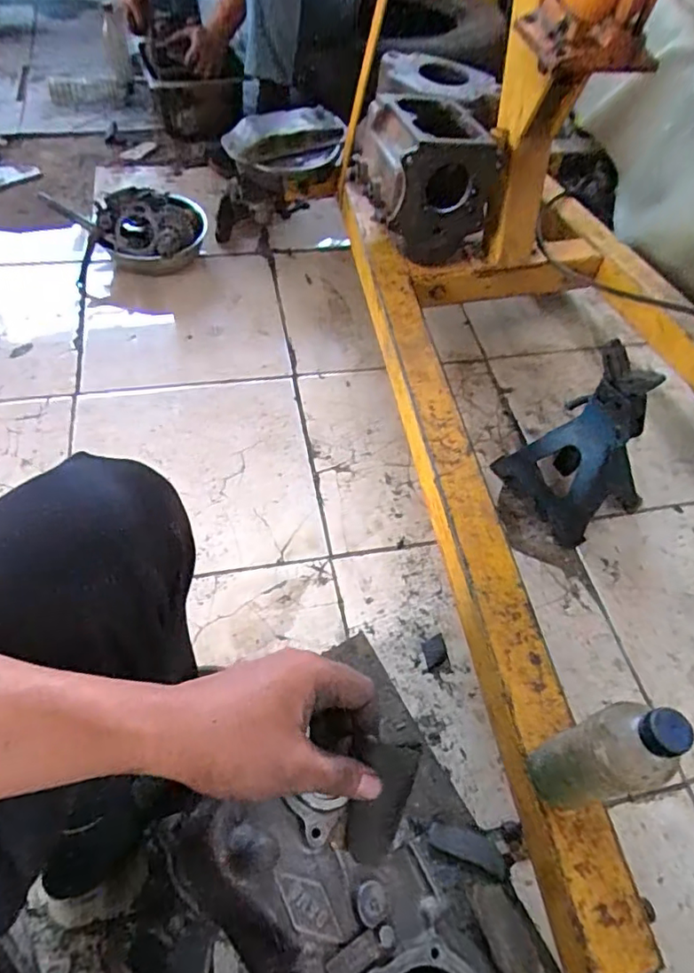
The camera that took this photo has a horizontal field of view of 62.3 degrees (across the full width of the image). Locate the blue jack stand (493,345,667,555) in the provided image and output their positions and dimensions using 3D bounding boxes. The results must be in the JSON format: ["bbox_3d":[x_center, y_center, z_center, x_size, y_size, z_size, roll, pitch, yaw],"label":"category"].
[{"bbox_3d":[0.383,-0.073,0.891,0.160,0.293,0.192,-28,62,-20],"label":"blue jack stand"}]

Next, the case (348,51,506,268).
[{"bbox_3d":[0.135,-0.577,1.019,0.240,0.216,0.333,5,55,-2],"label":"case"}]

